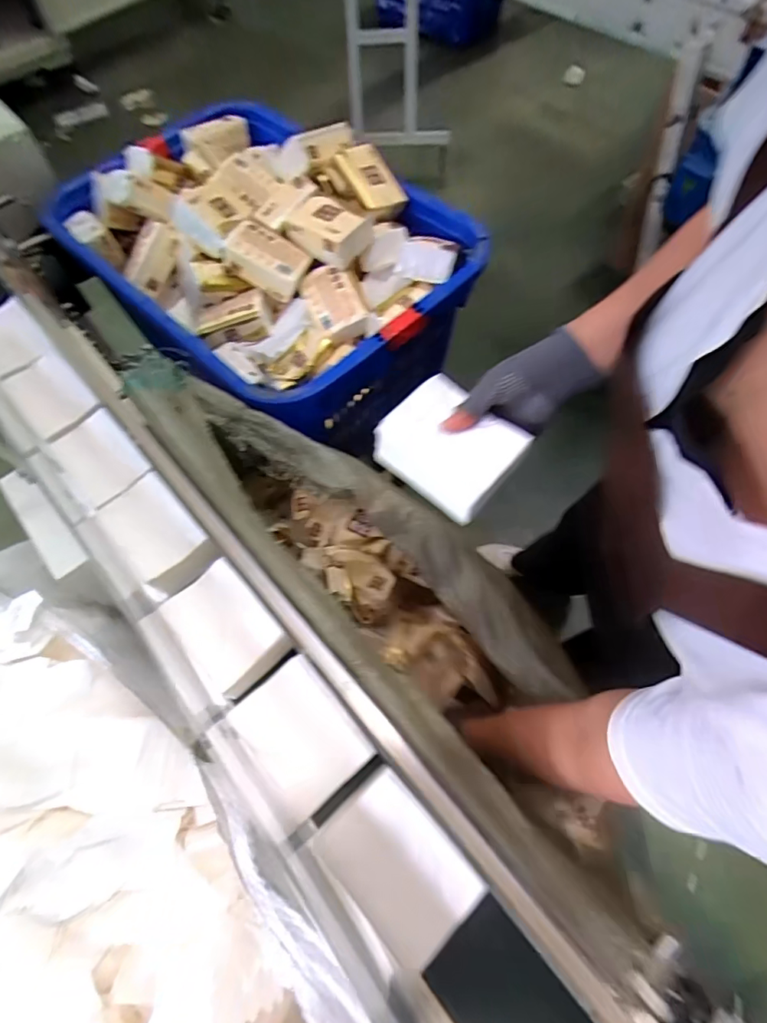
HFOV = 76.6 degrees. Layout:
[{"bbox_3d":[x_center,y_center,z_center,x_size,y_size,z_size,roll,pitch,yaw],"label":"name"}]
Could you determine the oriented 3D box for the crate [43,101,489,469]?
[{"bbox_3d":[-0.203,-0.435,0.957,0.527,0.372,0.673,-39,70,-15],"label":"crate"}]

